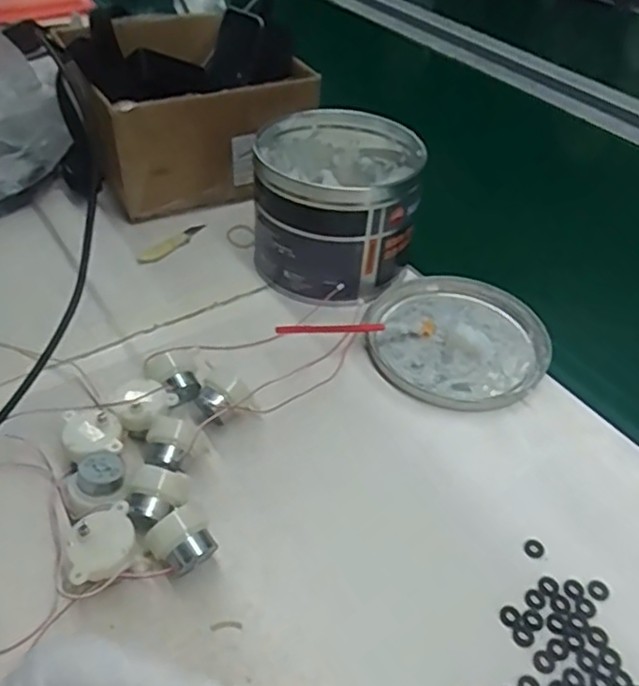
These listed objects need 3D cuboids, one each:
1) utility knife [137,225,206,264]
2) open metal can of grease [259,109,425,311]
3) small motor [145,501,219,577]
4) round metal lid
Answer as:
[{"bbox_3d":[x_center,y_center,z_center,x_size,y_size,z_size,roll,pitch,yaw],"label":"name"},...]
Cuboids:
[{"bbox_3d":[-0.124,-0.086,0.536,0.014,0.004,0.074,25,47,20],"label":"utility knife"},{"bbox_3d":[0.012,-0.110,0.498,0.119,0.104,0.133,7,43,2],"label":"open metal can of grease"},{"bbox_3d":[-0.069,0.102,0.318,0.030,0.032,0.023,-21,49,-25],"label":"small motor"},{"bbox_3d":[0.102,-0.007,0.463,0.127,0.013,0.131,3,43,-2],"label":"round metal lid"}]

